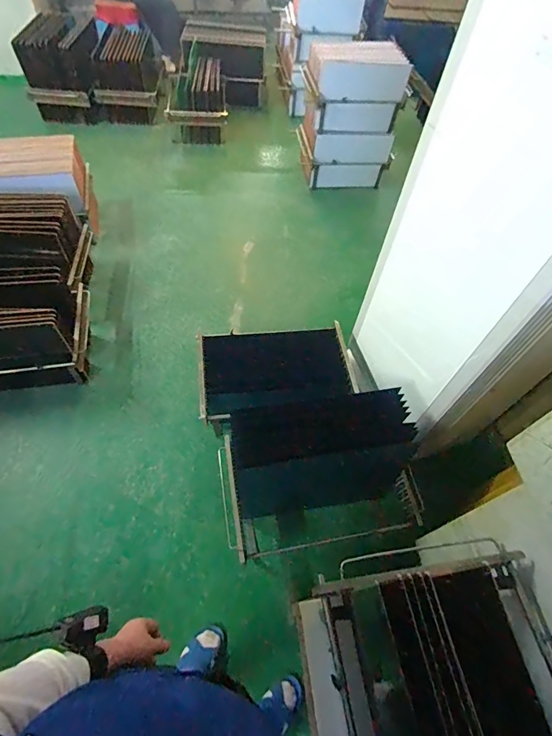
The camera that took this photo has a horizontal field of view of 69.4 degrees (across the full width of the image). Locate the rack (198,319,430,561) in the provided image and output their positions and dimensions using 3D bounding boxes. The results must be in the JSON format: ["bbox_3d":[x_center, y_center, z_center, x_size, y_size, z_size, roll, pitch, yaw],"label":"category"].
[{"bbox_3d":[0.087,0.220,1.611,0.706,0.396,0.909,-8,59,-10],"label":"rack"}]

